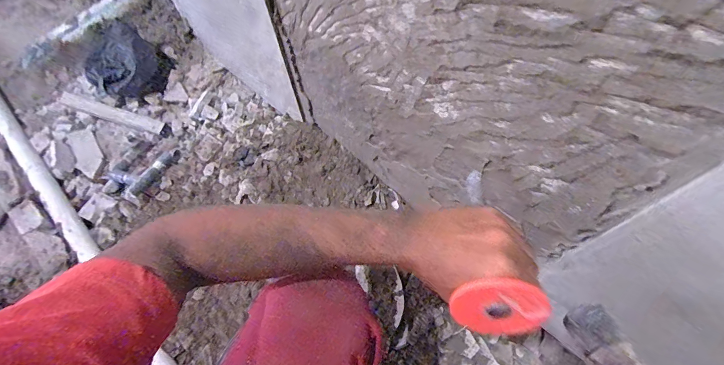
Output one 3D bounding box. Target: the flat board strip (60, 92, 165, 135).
[{"bbox_3d":[-0.745,-0.207,1.069,0.378,0.015,0.046,17,65,11],"label":"flat board strip"}]

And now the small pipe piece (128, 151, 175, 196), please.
[{"bbox_3d":[-0.525,-0.023,0.909,0.034,0.026,0.131,24,67,14],"label":"small pipe piece"}]

